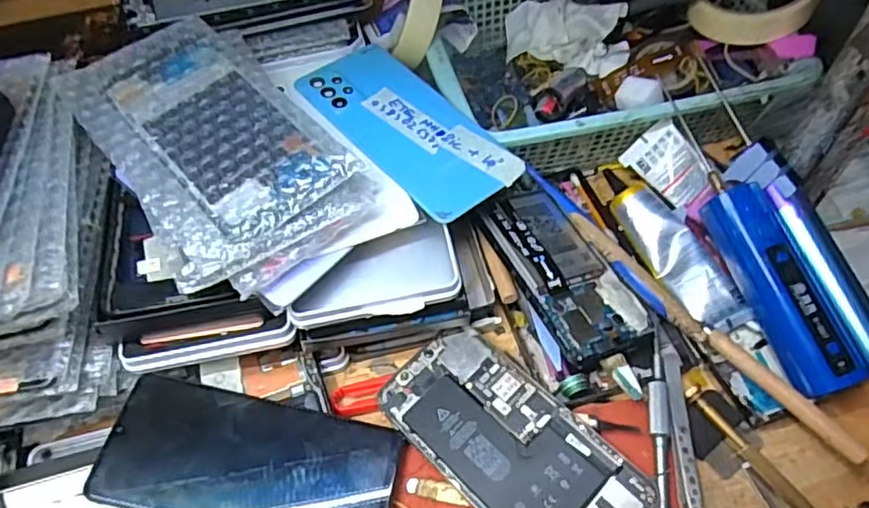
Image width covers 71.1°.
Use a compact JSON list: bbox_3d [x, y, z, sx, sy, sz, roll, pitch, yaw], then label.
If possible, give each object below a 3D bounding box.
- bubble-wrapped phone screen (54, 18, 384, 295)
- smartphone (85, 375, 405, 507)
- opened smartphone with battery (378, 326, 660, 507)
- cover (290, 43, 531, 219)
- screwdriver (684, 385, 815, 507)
[{"bbox_3d":[-0.122,-0.070,0.344,0.116,0.027,0.177,-34,61,-19],"label":"bubble-wrapped phone screen"},{"bbox_3d":[-0.097,0.115,0.332,0.156,0.007,0.069,14,54,-3],"label":"smartphone"},{"bbox_3d":[0.043,0.108,0.348,0.074,0.004,0.153,-42,62,-18],"label":"opened smartphone with battery"},{"bbox_3d":[-0.016,-0.085,0.399,0.074,0.006,0.155,-35,66,-23],"label":"cover"},{"bbox_3d":[0.192,0.123,0.354,0.015,0.009,0.113,-33,61,-18],"label":"screwdriver"}]

